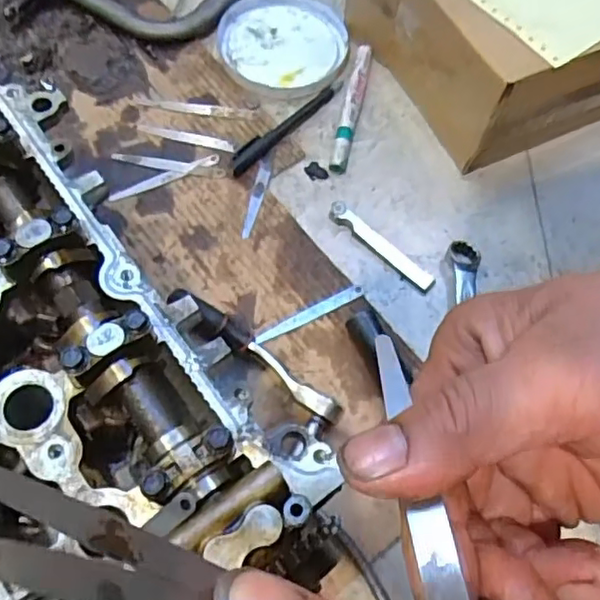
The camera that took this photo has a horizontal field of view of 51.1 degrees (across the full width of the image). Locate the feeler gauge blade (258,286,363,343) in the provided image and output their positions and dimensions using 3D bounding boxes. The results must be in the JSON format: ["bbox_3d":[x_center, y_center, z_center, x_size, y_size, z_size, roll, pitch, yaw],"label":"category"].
[{"bbox_3d":[0.009,0.011,0.488,0.094,0.004,0.010,-26,84,-14],"label":"feeler gauge blade"}]

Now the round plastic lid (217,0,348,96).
[{"bbox_3d":[-0.016,-0.247,0.598,0.118,0.011,0.121,1,66,-2],"label":"round plastic lid"}]

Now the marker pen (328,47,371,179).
[{"bbox_3d":[0.046,-0.173,0.564,0.016,0.015,0.139,13,67,3],"label":"marker pen"}]

